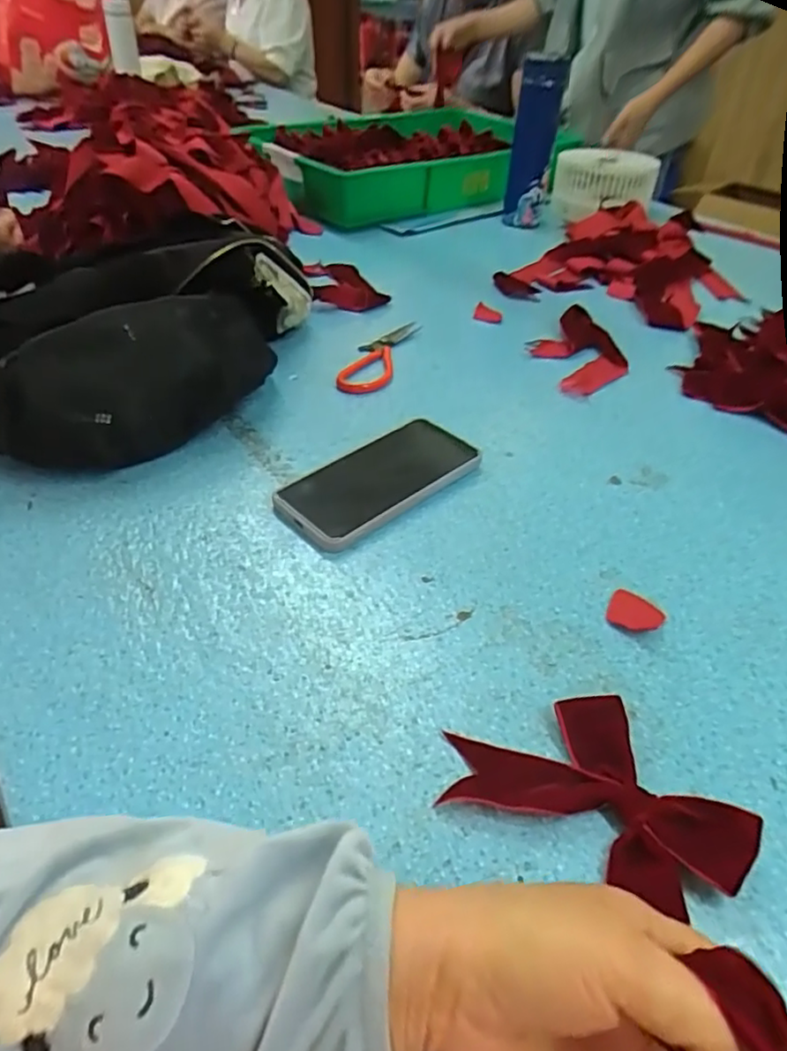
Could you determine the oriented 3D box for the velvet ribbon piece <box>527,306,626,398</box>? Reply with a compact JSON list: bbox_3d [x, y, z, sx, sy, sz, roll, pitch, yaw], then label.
[{"bbox_3d":[0.201,-0.192,0.694,0.089,0.024,0.149,-8,43,-11],"label":"velvet ribbon piece"}]

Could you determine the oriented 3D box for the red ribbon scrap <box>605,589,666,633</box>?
[{"bbox_3d":[0.159,0.057,0.418,0.033,0.004,0.032,1,42,-1],"label":"red ribbon scrap"}]

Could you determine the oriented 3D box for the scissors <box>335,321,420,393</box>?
[{"bbox_3d":[-0.015,-0.181,0.673,0.046,0.009,0.159,13,43,11],"label":"scissors"}]

